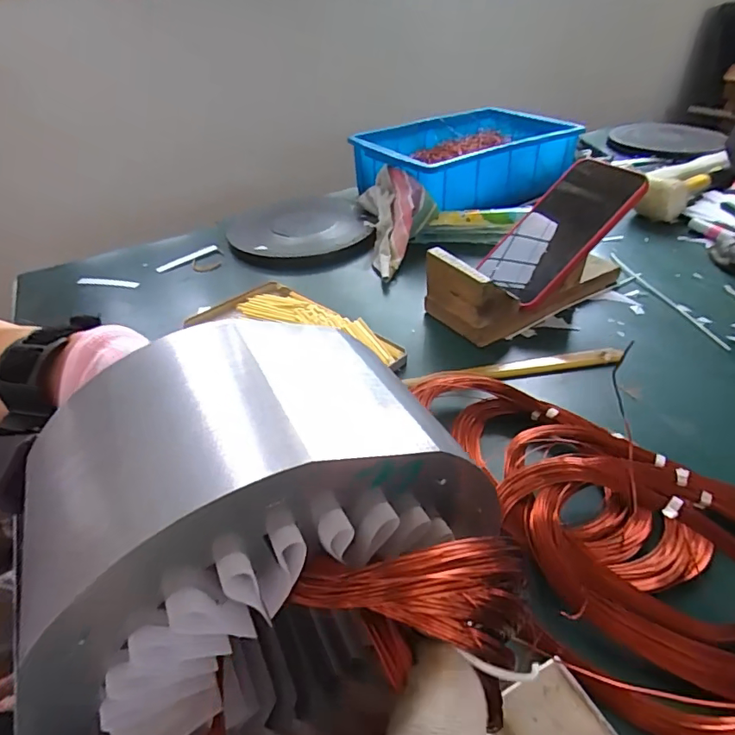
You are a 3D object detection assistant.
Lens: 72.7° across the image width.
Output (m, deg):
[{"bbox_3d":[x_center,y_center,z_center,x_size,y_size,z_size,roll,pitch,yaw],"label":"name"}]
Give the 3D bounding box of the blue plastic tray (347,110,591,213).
[{"bbox_3d":[0.143,-0.313,0.758,0.306,0.082,0.195,-23,42,-23],"label":"blue plastic tray"}]

